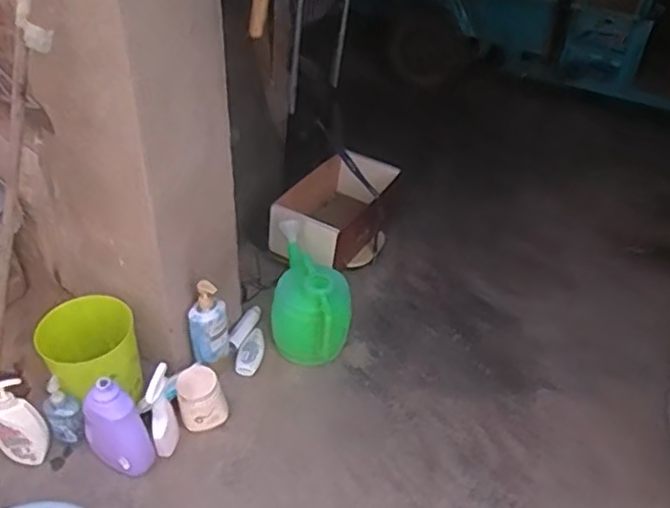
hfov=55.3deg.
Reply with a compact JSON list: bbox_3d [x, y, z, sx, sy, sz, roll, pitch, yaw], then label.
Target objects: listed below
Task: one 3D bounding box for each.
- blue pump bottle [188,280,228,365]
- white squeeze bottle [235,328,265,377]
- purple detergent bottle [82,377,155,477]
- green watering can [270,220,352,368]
[{"bbox_3d":[-0.323,0.178,1.608,0.106,0.254,0.056,-20,33,-25],"label":"blue pump bottle"},{"bbox_3d":[-0.226,0.271,1.763,0.064,0.048,0.168,9,37,7],"label":"white squeeze bottle"},{"bbox_3d":[-0.493,0.389,1.437,0.124,0.282,0.111,-20,42,-25],"label":"purple detergent bottle"},{"bbox_3d":[-0.067,0.108,1.767,0.207,0.233,0.331,1,37,-4],"label":"green watering can"}]

